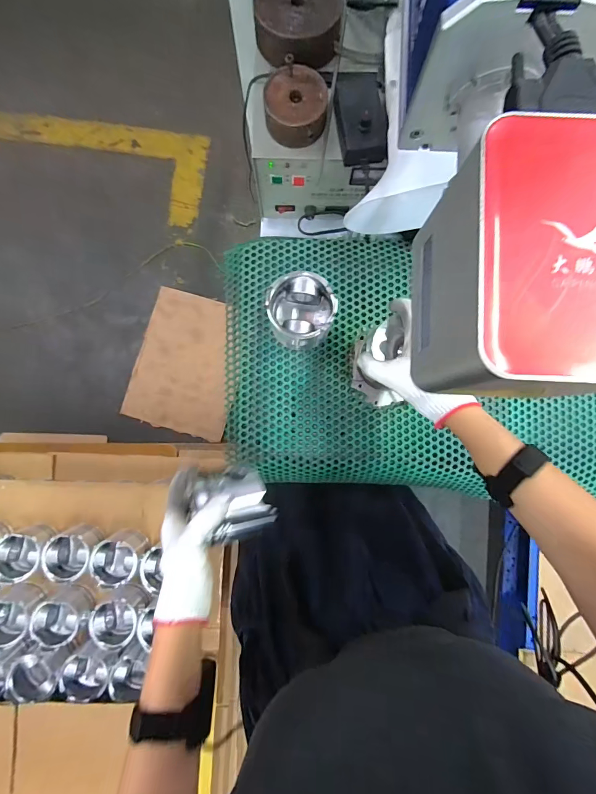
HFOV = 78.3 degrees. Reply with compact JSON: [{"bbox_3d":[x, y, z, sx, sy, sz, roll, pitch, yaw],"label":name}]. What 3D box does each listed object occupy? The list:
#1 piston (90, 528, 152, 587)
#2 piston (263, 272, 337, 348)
[{"bbox_3d":[-0.368,0.333,0.761,0.088,0.095,0.087,0,86,-1],"label":"piston"},{"bbox_3d":[0.006,-0.118,0.518,0.086,0.086,0.086,0,86,-1],"label":"piston"}]

